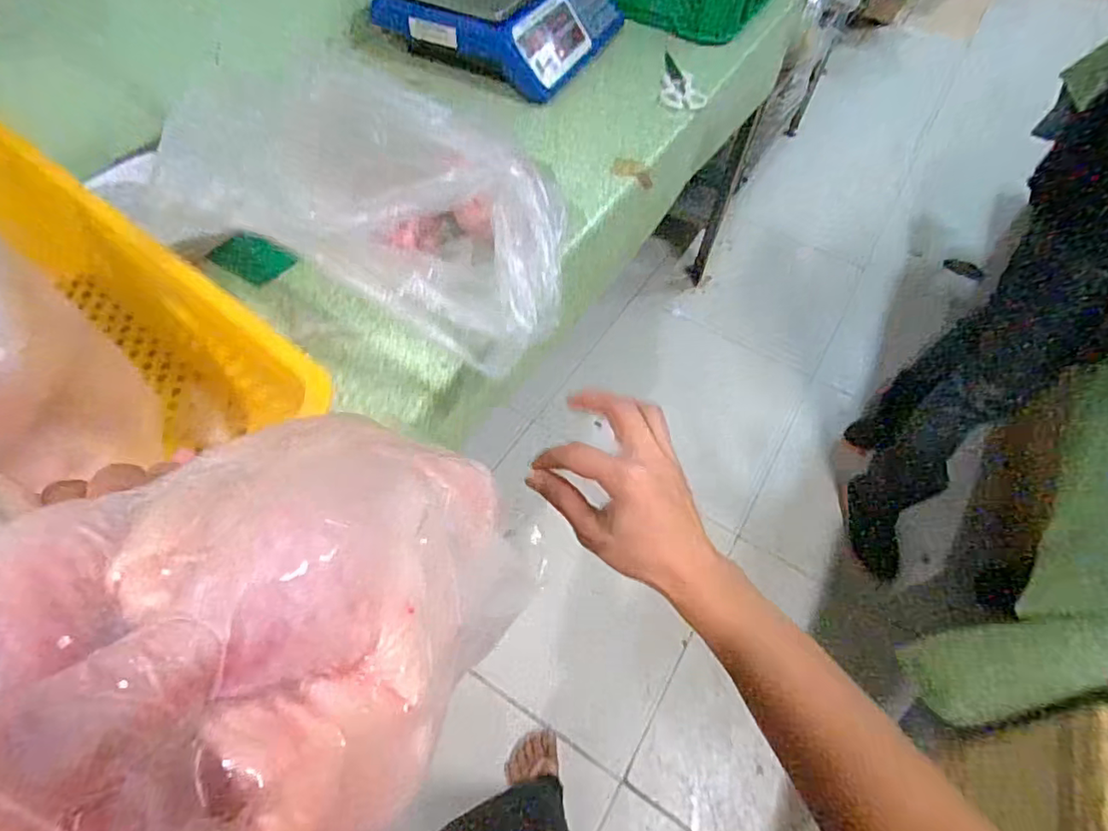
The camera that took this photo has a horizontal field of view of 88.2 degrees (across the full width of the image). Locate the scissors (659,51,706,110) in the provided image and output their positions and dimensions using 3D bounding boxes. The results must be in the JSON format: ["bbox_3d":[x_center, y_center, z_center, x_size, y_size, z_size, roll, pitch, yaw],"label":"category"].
[{"bbox_3d":[0.217,-0.587,0.995,0.072,0.008,0.218,3,55,-1],"label":"scissors"}]

